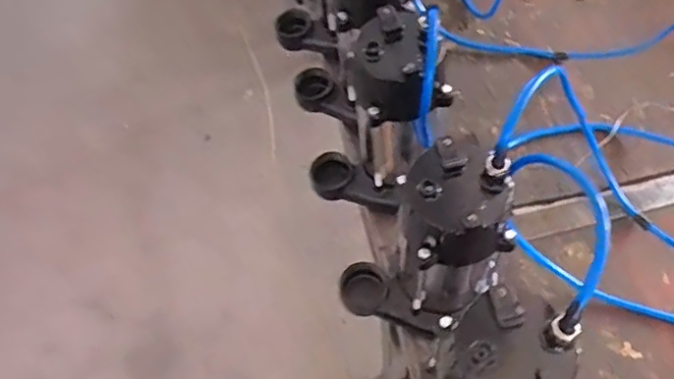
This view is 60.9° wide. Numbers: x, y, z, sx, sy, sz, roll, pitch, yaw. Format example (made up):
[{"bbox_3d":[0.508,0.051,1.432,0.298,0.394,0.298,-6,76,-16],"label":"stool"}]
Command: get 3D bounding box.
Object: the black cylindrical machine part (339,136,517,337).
[{"bbox_3d":[0.075,0.059,0.545,0.133,0.242,0.086,-20,61,-5],"label":"black cylindrical machine part"}]

